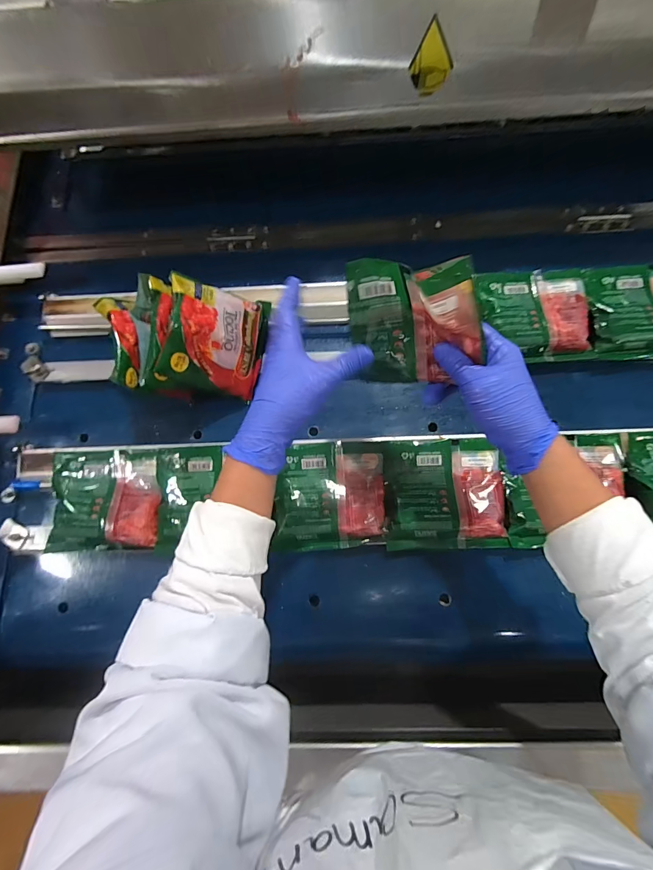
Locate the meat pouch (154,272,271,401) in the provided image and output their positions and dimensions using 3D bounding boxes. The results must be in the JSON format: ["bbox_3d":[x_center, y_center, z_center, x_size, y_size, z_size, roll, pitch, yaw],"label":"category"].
[{"bbox_3d":[-0.139,-0.122,0.474,0.033,0.125,0.135,1,80,49],"label":"meat pouch"}]

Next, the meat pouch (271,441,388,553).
[{"bbox_3d":[0.007,0.079,0.469,0.133,0.048,0.126,-1,69,2],"label":"meat pouch"}]

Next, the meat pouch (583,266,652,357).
[{"bbox_3d":[0.428,-0.168,0.504,0.151,0.039,0.130,-2,69,1],"label":"meat pouch"}]

